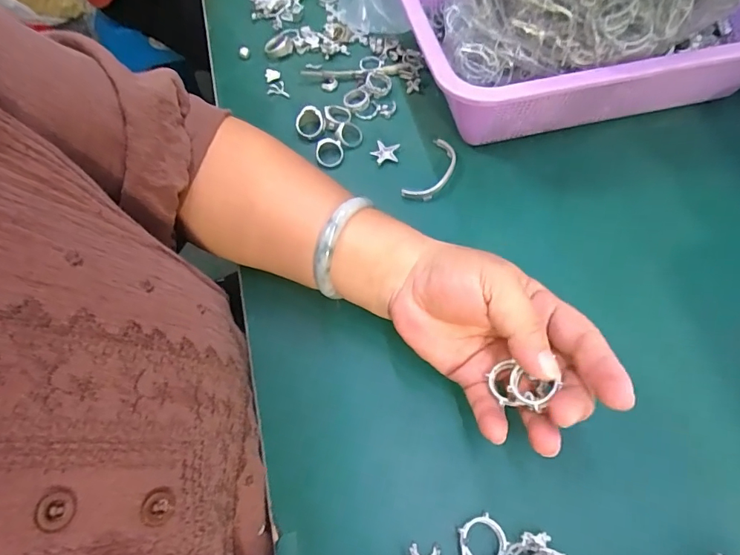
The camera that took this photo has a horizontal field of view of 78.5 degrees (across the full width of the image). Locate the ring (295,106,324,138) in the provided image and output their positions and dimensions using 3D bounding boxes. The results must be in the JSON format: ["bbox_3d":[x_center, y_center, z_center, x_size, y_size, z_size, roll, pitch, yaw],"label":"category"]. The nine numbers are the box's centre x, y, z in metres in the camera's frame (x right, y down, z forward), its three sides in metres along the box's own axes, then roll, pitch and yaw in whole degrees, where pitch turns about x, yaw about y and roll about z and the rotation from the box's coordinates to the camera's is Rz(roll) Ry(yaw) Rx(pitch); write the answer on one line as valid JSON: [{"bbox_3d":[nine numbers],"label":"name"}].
[{"bbox_3d":[-0.053,-0.137,0.398,0.024,0.007,0.027,21,95,-3],"label":"ring"}]

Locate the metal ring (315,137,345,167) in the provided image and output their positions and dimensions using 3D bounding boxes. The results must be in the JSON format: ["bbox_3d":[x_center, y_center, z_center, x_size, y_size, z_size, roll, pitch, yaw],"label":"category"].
[{"bbox_3d":[-0.034,-0.107,0.381,0.023,0.008,0.026,-12,63,-2],"label":"metal ring"}]

